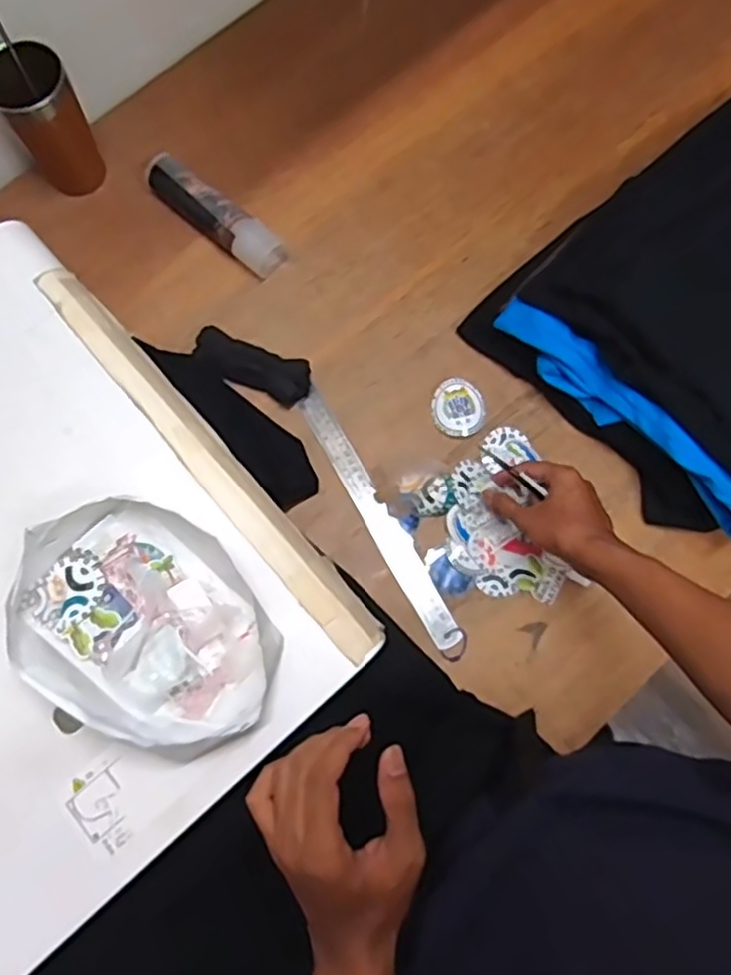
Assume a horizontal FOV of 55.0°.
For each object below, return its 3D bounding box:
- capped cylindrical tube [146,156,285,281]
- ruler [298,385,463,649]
[{"bbox_3d":[-0.172,-0.307,0.799,0.183,0.046,0.045,37,79,9],"label":"capped cylindrical tube"},{"bbox_3d":[0.013,0.029,0.737,0.033,0.006,0.300,-31,78,2],"label":"ruler"}]

